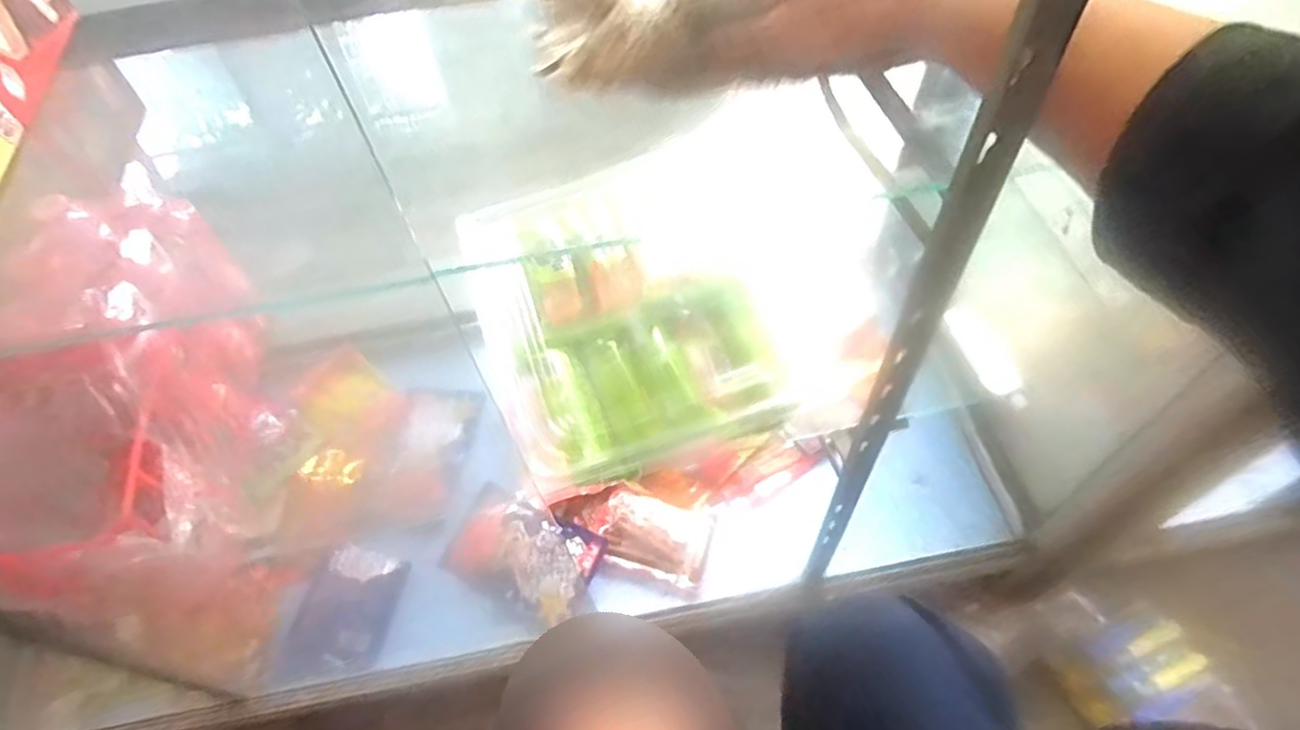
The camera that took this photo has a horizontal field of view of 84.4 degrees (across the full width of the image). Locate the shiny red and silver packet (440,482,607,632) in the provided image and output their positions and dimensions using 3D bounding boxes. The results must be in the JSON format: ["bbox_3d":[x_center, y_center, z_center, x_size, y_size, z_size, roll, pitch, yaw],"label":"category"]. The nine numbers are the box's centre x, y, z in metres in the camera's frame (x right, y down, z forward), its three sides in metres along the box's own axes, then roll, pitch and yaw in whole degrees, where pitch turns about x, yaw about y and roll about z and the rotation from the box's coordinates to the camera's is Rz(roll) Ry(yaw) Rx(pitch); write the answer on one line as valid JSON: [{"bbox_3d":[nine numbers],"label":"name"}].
[{"bbox_3d":[-0.152,0.222,0.853,0.185,0.032,0.115,24,62,18],"label":"shiny red and silver packet"}]

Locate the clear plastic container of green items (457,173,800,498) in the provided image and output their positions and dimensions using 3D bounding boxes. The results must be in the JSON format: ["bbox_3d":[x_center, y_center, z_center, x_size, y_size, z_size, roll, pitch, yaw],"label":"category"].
[{"bbox_3d":[-0.033,-0.052,0.615,0.216,0.065,0.277,-19,58,-8],"label":"clear plastic container of green items"}]

